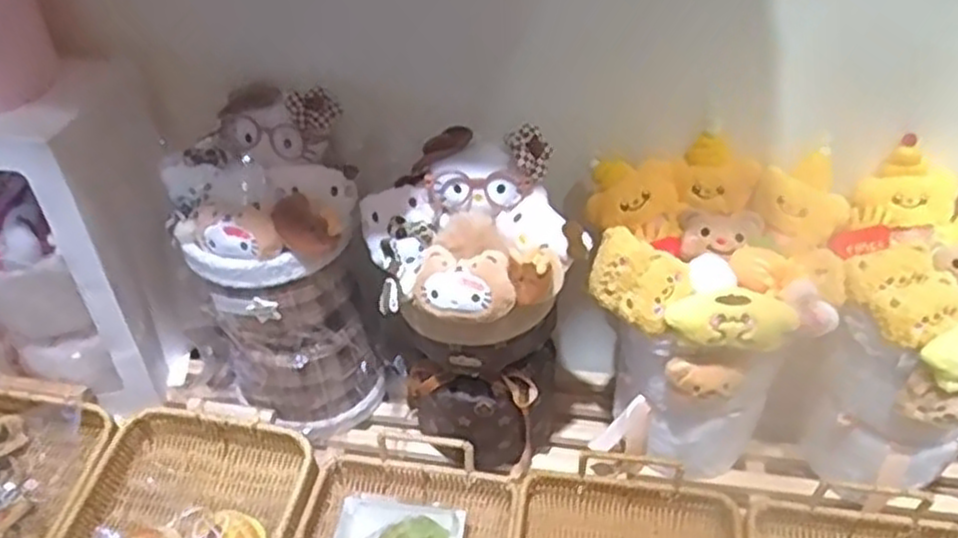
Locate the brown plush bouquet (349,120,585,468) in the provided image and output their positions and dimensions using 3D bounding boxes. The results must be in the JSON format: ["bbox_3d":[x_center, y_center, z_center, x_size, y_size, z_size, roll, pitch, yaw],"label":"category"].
[{"bbox_3d":[-0.003,0.045,0.740,0.176,0.307,0.155,-14,42,-14],"label":"brown plush bouquet"}]

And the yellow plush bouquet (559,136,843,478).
[{"bbox_3d":[0.205,0.050,0.745,0.224,0.262,0.176,11,42,14],"label":"yellow plush bouquet"}]

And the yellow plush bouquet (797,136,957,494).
[{"bbox_3d":[0.414,0.057,0.714,0.211,0.249,0.210,26,48,28],"label":"yellow plush bouquet"}]

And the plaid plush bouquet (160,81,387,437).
[{"bbox_3d":[-0.195,0.008,0.786,0.164,0.316,0.157,-15,43,-16],"label":"plaid plush bouquet"}]

